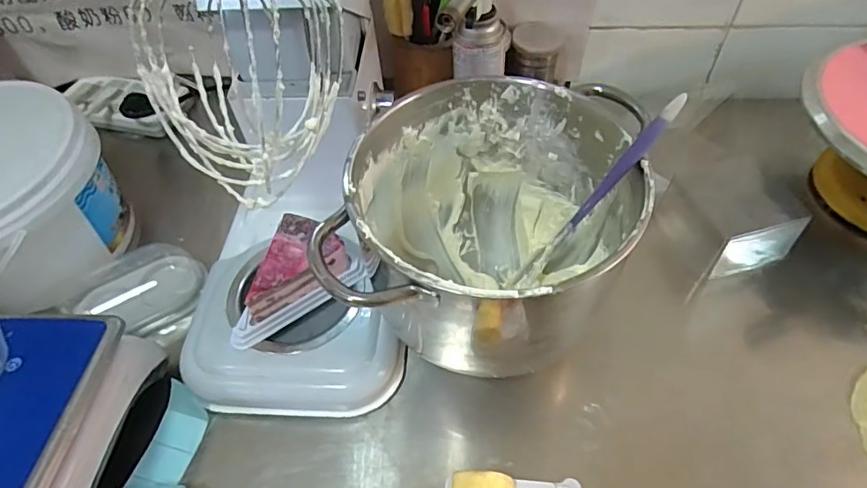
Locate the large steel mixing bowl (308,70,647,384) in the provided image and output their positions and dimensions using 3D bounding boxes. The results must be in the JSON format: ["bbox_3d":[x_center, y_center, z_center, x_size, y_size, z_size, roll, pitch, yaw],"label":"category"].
[{"bbox_3d":[0.047,-0.001,0.484,0.233,0.200,0.224,-1,52,2],"label":"large steel mixing bowl"}]

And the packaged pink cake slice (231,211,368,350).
[{"bbox_3d":[-0.152,0.024,0.524,0.145,0.063,0.091,-28,56,-18],"label":"packaged pink cake slice"}]

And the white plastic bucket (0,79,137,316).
[{"bbox_3d":[-0.492,-0.048,0.587,0.224,0.149,0.209,18,55,16],"label":"white plastic bucket"}]

